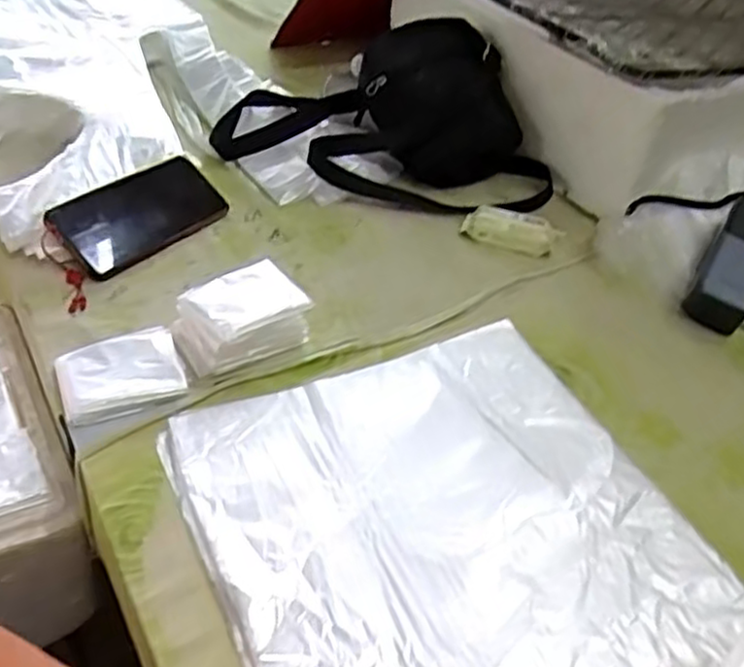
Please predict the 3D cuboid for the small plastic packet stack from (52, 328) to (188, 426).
[{"bbox_3d":[-0.189,0.031,0.534,0.085,0.021,0.066,-11,45,-23],"label":"small plastic packet stack"}]

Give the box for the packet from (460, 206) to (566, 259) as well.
[{"bbox_3d":[0.145,-0.106,0.743,0.098,0.018,0.048,17,41,8],"label":"packet"}]

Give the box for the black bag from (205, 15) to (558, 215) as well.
[{"bbox_3d":[0.017,-0.247,0.803,0.388,0.135,0.200,5,41,-5],"label":"black bag"}]

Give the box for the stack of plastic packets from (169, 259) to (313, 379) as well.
[{"bbox_3d":[-0.104,-0.013,0.572,0.097,0.050,0.068,-17,47,-27],"label":"stack of plastic packets"}]

